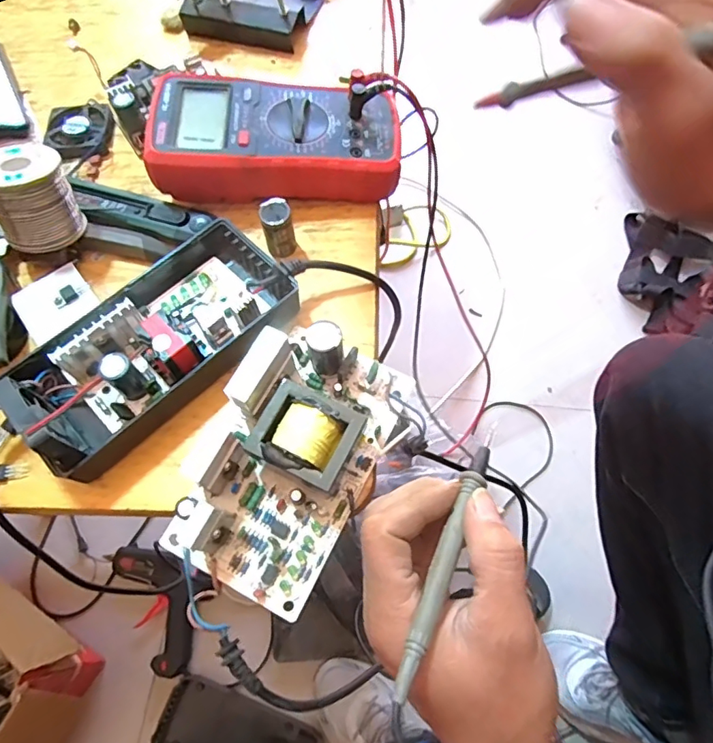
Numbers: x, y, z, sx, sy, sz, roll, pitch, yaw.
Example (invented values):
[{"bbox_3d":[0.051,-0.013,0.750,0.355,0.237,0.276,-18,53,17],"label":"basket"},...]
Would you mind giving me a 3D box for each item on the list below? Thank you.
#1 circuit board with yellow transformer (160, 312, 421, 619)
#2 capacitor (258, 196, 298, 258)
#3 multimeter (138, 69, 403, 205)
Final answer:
[{"bbox_3d":[-0.035,0.044,0.292,0.086,0.050,0.157,27,69,13],"label":"circuit board with yellow transformer"},{"bbox_3d":[-0.055,-0.101,0.365,0.021,0.038,0.022,-14,66,-5],"label":"capacitor"},{"bbox_3d":[-0.058,-0.175,0.389,0.178,0.050,0.092,0,66,2],"label":"multimeter"}]

